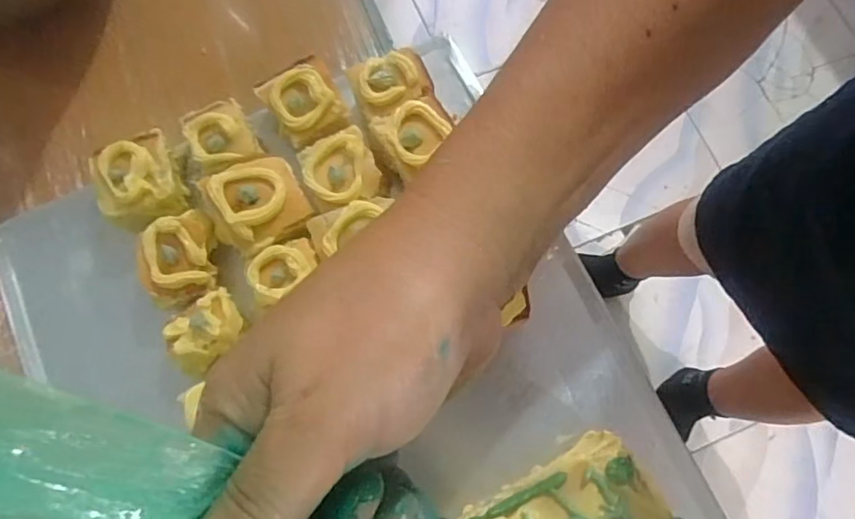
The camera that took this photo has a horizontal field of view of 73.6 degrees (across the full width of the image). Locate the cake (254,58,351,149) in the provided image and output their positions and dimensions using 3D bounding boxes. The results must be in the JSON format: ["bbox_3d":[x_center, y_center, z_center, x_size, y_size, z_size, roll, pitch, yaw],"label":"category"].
[{"bbox_3d":[-0.059,-0.074,0.270,0.030,0.011,0.037,-32,77,-8],"label":"cake"}]

